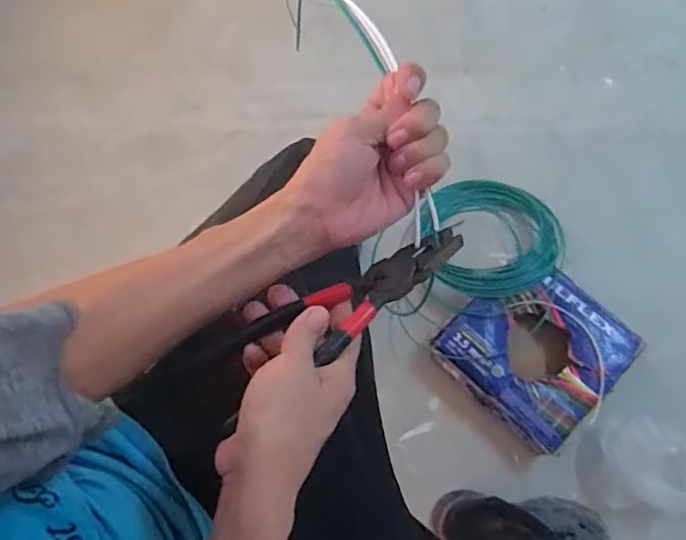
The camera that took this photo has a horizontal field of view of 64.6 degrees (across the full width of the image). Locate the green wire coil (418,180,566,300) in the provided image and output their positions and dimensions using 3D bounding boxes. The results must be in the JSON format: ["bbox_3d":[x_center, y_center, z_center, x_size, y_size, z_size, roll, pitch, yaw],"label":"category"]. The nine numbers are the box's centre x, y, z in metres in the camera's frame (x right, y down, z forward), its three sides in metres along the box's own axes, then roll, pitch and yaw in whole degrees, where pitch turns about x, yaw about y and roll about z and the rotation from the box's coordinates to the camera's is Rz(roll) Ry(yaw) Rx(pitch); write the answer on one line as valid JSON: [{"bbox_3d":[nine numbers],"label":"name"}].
[{"bbox_3d":[0.289,-0.071,1.068,0.271,0.045,0.288,-7,50,8],"label":"green wire coil"}]

